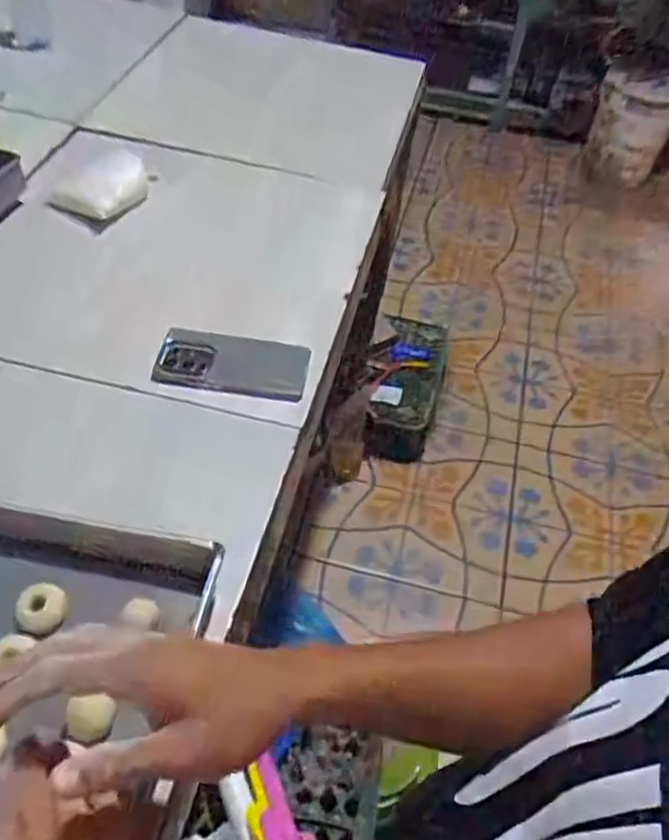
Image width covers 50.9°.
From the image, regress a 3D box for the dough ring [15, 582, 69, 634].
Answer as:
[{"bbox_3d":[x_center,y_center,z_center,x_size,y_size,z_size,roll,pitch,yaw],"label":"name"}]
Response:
[{"bbox_3d":[-0.233,0.148,0.558,0.037,0.015,0.038,3,49,-3],"label":"dough ring"}]

